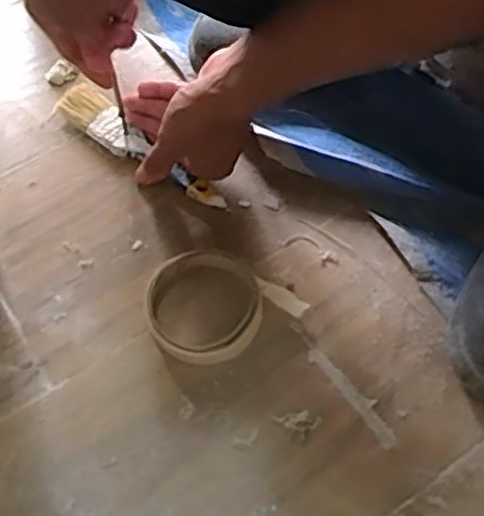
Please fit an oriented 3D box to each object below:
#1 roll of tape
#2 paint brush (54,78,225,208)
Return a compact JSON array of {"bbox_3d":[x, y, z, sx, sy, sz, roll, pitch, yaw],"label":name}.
[{"bbox_3d":[-0.020,0.029,0.499,0.102,0.019,0.090,-32,64,-16],"label":"roll of tape"},{"bbox_3d":[-0.089,-0.094,0.575,0.185,0.018,0.032,37,67,20],"label":"paint brush"}]

